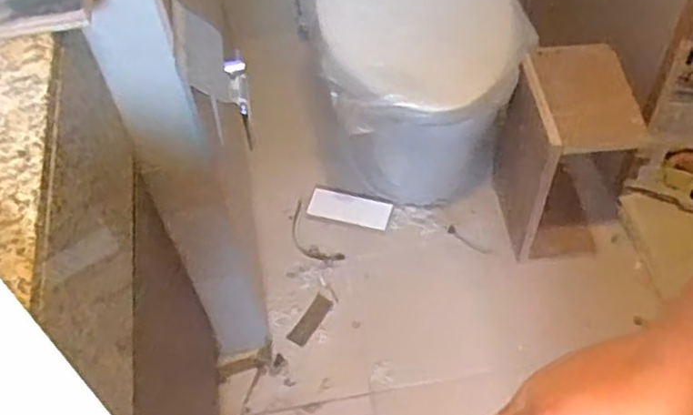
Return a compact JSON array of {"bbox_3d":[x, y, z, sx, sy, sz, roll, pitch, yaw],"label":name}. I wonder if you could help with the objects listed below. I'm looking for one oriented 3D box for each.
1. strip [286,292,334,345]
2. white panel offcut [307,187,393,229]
[{"bbox_3d":[-0.071,0.228,1.470,0.038,0.008,0.117,25,59,20],"label":"strip"},{"bbox_3d":[0.007,0.001,1.600,0.180,0.018,0.078,14,56,13],"label":"white panel offcut"}]

